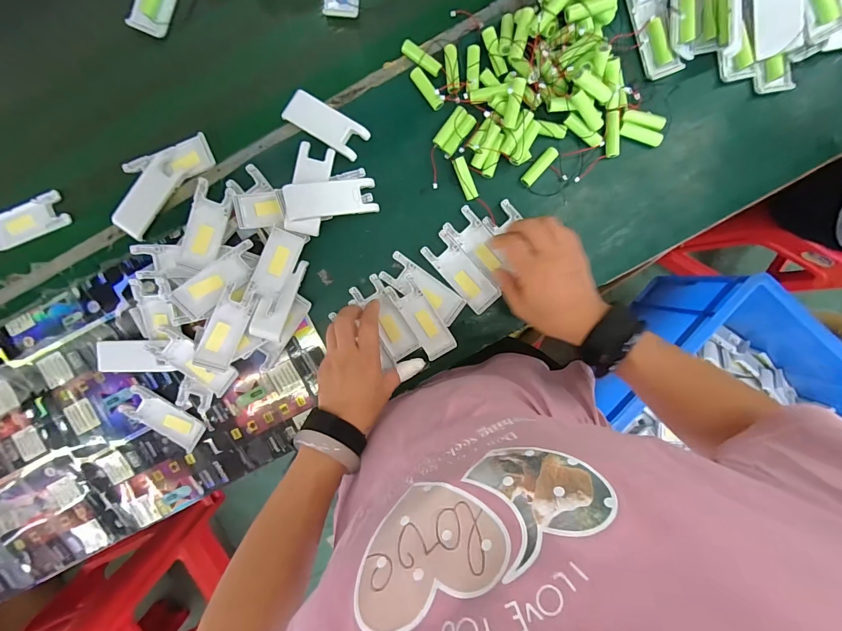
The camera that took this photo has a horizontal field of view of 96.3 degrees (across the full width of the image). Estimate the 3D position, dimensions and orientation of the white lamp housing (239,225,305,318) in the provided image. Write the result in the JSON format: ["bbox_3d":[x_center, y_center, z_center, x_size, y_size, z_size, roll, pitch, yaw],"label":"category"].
[{"bbox_3d":[-0.172,-0.053,0.441,0.037,0.018,0.097,21,83,-2],"label":"white lamp housing"}]

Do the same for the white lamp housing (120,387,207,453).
[{"bbox_3d":[-0.332,0.136,0.484,0.103,0.012,0.044,34,96,-5],"label":"white lamp housing"}]

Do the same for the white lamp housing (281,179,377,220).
[{"bbox_3d":[-0.102,-0.134,0.432,0.102,0.013,0.039,-9,96,-12],"label":"white lamp housing"}]

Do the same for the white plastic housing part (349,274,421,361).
[{"bbox_3d":[-0.044,0.003,0.467,0.041,0.014,0.103,-29,95,3],"label":"white plastic housing part"}]

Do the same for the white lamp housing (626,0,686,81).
[{"bbox_3d":[0.265,-0.326,0.424,0.042,0.015,0.106,-18,97,1],"label":"white lamp housing"}]

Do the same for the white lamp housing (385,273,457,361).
[{"bbox_3d":[0.001,0.003,0.458,0.038,0.009,0.104,-32,97,3],"label":"white lamp housing"}]

